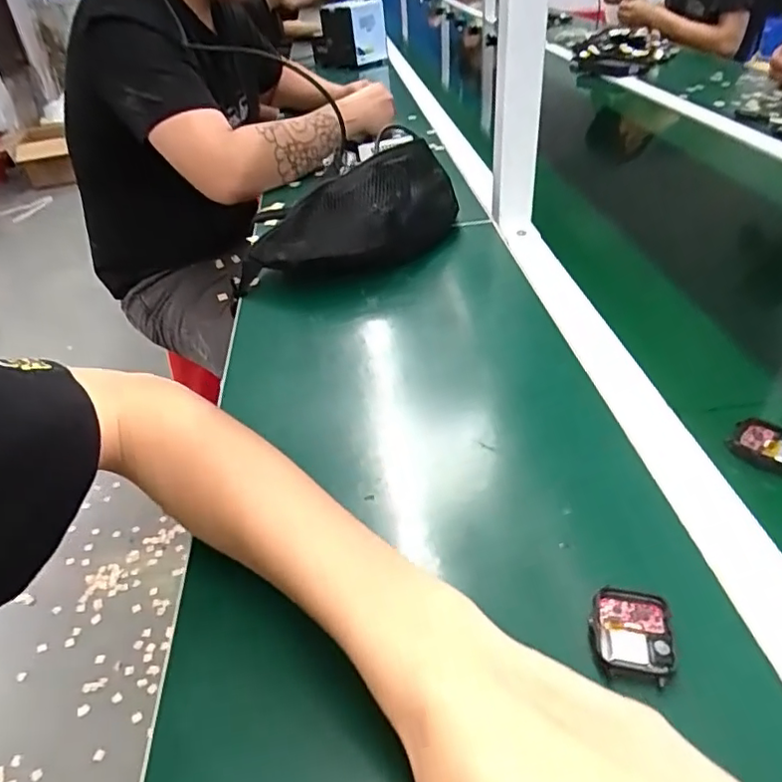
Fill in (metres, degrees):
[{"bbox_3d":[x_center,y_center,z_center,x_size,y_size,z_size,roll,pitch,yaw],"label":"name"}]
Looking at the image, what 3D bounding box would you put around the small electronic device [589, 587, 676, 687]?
[{"bbox_3d":[0.119,0.119,0.292,0.037,0.005,0.046,4,39,13],"label":"small electronic device"}]

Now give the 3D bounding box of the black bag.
[{"bbox_3d":[-0.038,-0.184,0.647,0.276,0.087,0.103,-25,42,-23],"label":"black bag"}]

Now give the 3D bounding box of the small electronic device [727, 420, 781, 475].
[{"bbox_3d":[0.255,0.037,0.392,0.047,0.013,0.033,23,46,32],"label":"small electronic device"}]

